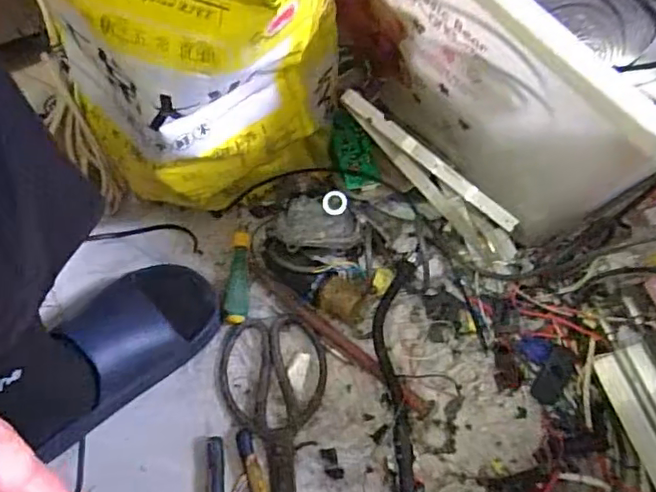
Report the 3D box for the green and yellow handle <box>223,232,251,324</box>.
[{"bbox_3d":[-0.098,0.032,0.616,0.025,0.021,0.105,-1,72,2],"label":"green and yellow handle"}]

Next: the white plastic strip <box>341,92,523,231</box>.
[{"bbox_3d":[0.099,-0.083,0.557,0.208,0.020,0.016,38,77,-2],"label":"white plastic strip"}]

